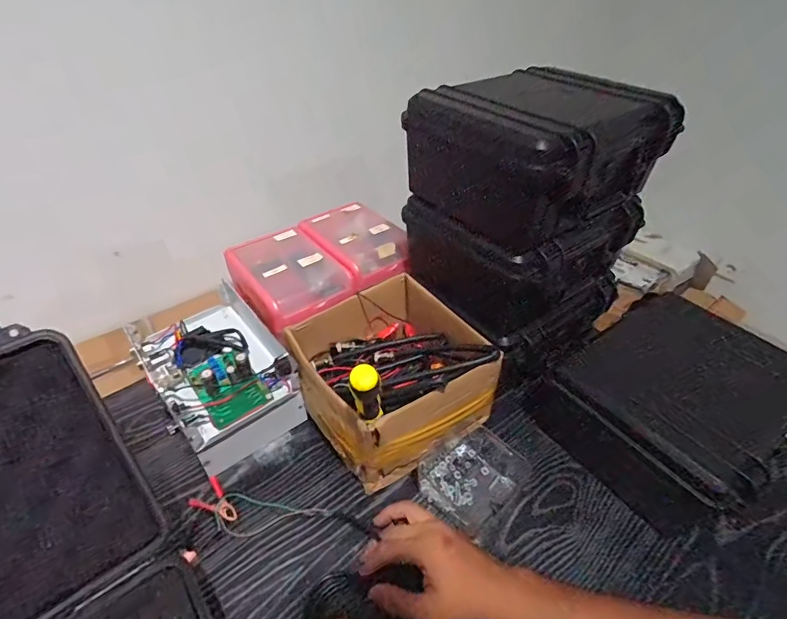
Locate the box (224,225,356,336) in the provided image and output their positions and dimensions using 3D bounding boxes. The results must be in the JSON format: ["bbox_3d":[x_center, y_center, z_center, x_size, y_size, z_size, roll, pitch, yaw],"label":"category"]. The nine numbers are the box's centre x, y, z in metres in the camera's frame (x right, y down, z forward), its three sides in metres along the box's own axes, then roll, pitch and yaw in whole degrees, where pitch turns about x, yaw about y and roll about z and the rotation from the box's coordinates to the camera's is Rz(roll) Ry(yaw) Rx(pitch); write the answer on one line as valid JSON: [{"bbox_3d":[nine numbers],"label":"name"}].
[{"bbox_3d":[-0.159,-0.054,0.650,0.140,0.041,0.188,-26,47,-27],"label":"box"}]

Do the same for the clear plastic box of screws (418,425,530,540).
[{"bbox_3d":[0.097,0.204,0.543,0.119,0.022,0.100,-32,50,-32],"label":"clear plastic box of screws"}]

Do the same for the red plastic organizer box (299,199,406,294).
[{"bbox_3d":[-0.058,-0.110,0.716,0.135,0.046,0.188,-25,46,-26],"label":"red plastic organizer box"}]

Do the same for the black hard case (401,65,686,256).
[{"bbox_3d":[0.165,-0.182,0.533,0.217,0.146,0.214,-25,47,-27],"label":"black hard case"}]

